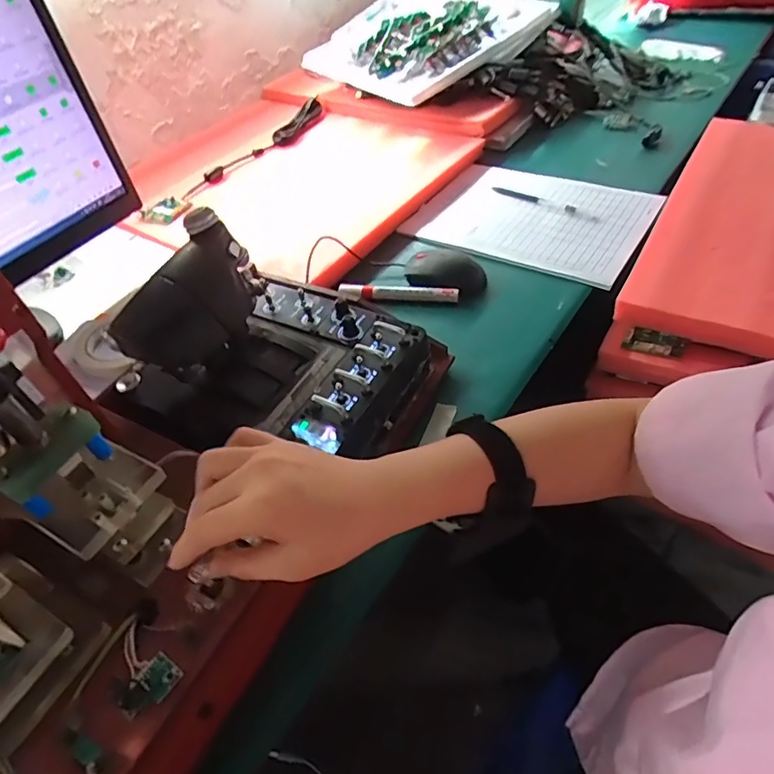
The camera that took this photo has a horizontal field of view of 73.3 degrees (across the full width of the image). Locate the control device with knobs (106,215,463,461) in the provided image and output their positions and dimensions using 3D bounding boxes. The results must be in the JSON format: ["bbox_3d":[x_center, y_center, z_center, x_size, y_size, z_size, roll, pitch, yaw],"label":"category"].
[{"bbox_3d":[-0.097,-0.034,0.467,0.228,0.141,0.220,21,54,26],"label":"control device with knobs"}]

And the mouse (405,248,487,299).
[{"bbox_3d":[0.069,-0.138,0.617,0.095,0.031,0.054,9,50,17],"label":"mouse"}]

